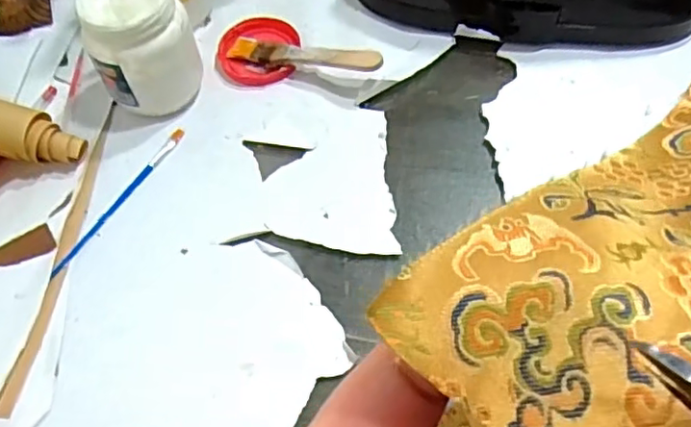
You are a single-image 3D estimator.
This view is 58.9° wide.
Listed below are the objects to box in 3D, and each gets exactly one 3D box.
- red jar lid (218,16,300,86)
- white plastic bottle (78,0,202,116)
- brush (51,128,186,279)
[{"bbox_3d":[-0.075,-0.142,0.525,0.067,0.010,0.069,-2,58,2],"label":"red jar lid"},{"bbox_3d":[-0.155,-0.129,0.469,0.076,0.091,0.071,-24,60,-11],"label":"white plastic bottle"},{"bbox_3d":[-0.165,-0.012,0.452,0.010,0.006,0.144,24,63,17],"label":"brush"}]

